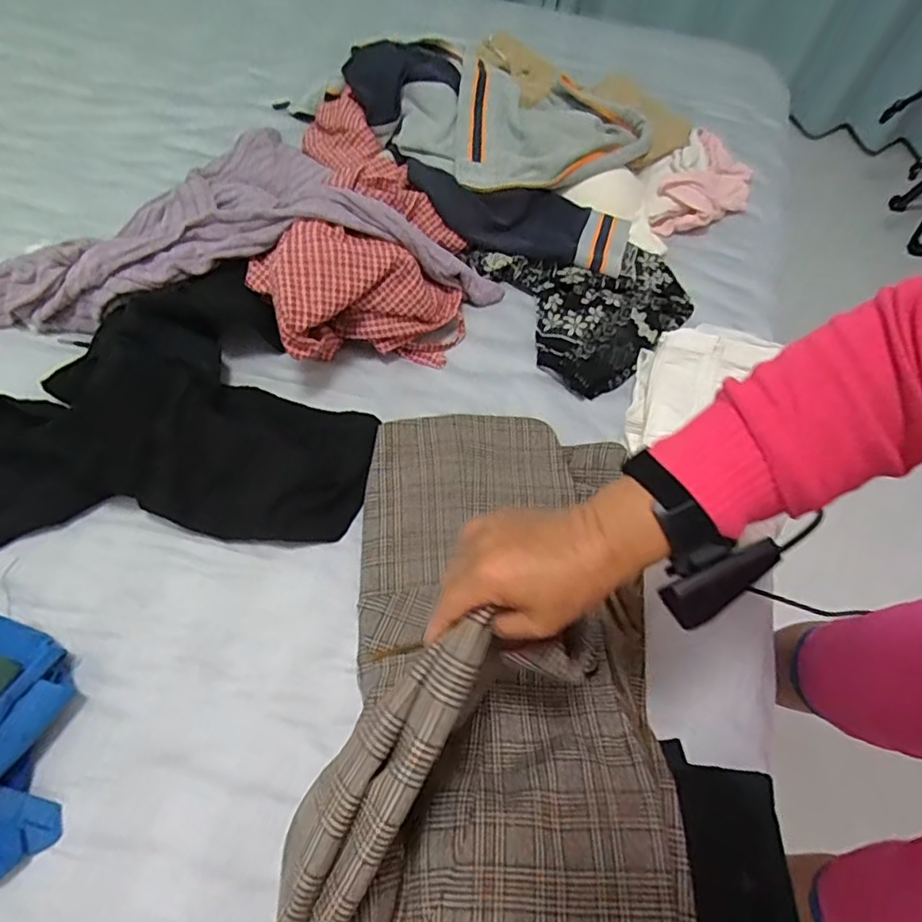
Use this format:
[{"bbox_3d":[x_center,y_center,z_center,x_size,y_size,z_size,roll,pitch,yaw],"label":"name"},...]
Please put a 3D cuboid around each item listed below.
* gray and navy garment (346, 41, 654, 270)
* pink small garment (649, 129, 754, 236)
[{"bbox_3d":[0.044,-0.432,0.822,0.433,0.080,0.322,21,65,9],"label":"gray and navy garment"},{"bbox_3d":[0.347,-0.382,0.852,0.107,0.049,0.209,31,66,12],"label":"pink small garment"}]

